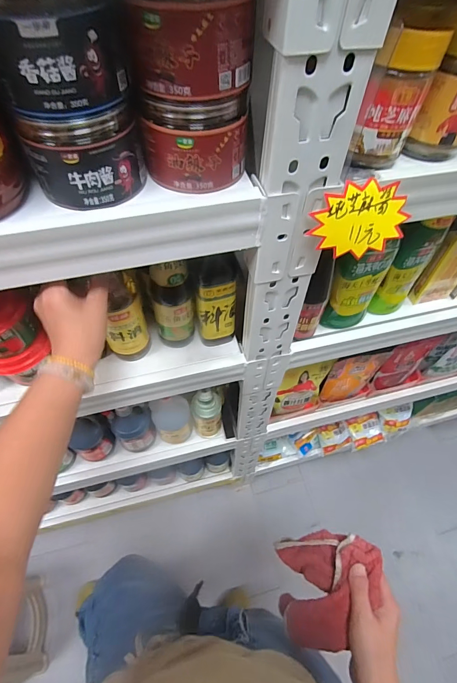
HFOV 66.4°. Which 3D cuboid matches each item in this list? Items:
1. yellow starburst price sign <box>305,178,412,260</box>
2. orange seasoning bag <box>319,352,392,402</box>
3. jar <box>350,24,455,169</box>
[{"bbox_3d":[0.136,-0.124,0.360,0.098,0.072,0.006,0,34,-9],"label":"yellow starburst price sign"},{"bbox_3d":[0.305,0.089,0.848,0.145,0.180,0.030,-15,58,-12],"label":"orange seasoning bag"},{"bbox_3d":[0.151,-0.214,0.322,0.054,0.103,0.054,22,58,13],"label":"jar"}]

